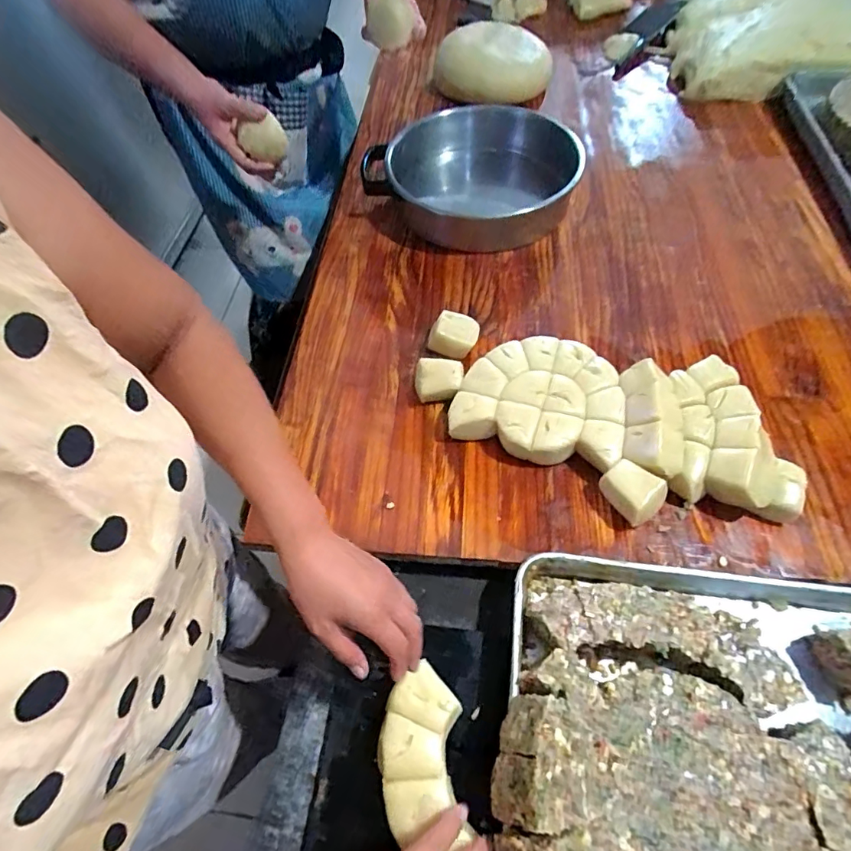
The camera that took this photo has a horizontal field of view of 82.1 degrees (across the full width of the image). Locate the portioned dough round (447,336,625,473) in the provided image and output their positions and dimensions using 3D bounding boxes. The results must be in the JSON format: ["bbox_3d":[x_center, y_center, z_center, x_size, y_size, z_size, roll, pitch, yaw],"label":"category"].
[{"bbox_3d":[0.143,-0.033,0.625,0.197,0.051,0.166,11,59,10],"label":"portioned dough round"}]

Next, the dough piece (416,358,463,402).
[{"bbox_3d":[0.018,-0.057,0.648,0.061,0.049,0.046,5,58,6],"label":"dough piece"}]

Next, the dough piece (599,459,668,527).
[{"bbox_3d":[0.229,0.072,0.543,0.047,0.049,0.066,-33,62,-17],"label":"dough piece"}]

